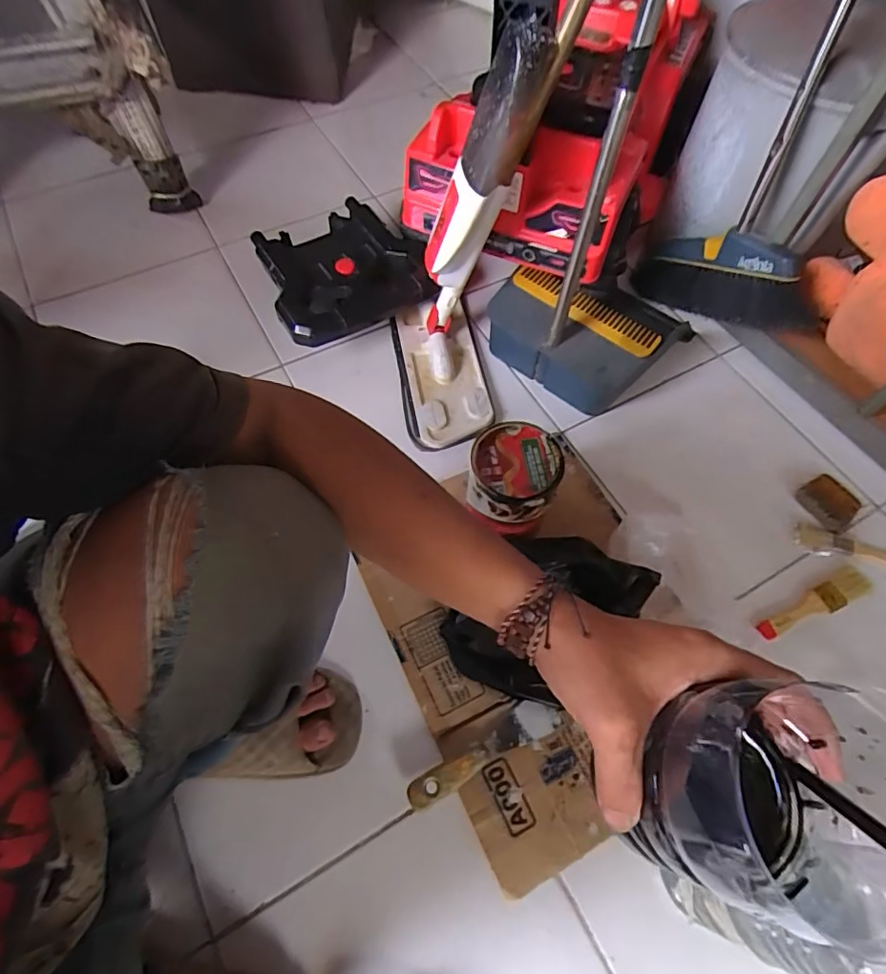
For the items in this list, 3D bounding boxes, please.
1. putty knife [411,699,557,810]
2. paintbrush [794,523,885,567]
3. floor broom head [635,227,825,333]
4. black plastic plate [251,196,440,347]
[{"bbox_3d":[0.040,0.263,0.538,0.167,0.020,0.041,-23,64,-13],"label":"putty knife"},{"bbox_3d":[0.521,0.083,0.658,0.163,0.007,0.035,17,63,8],"label":"paintbrush"},{"bbox_3d":[0.402,-0.310,0.795,0.041,0.131,0.272,-36,43,-19],"label":"floor broom head"},{"bbox_3d":[-0.150,-0.324,0.792,0.227,0.032,0.237,-25,65,-14],"label":"black plastic plate"}]

